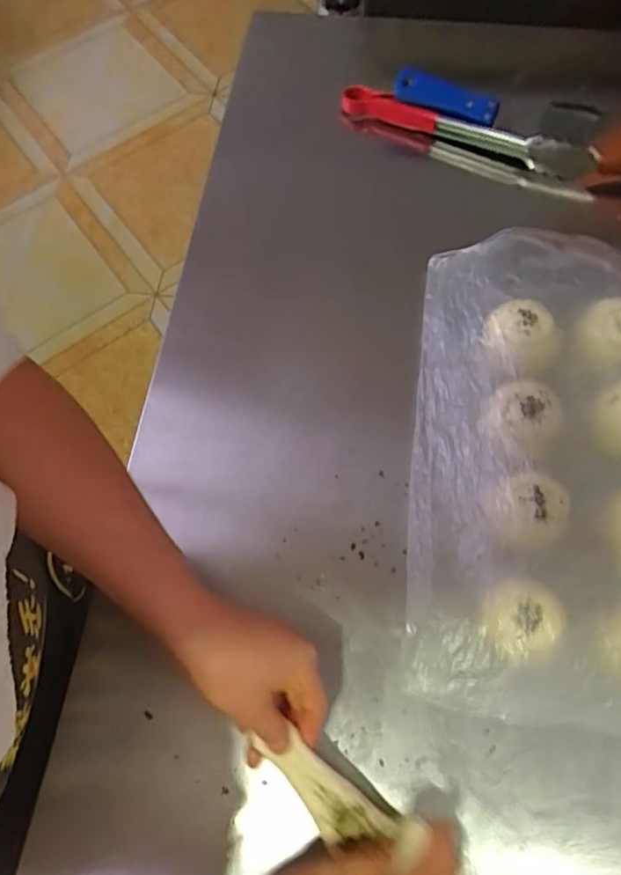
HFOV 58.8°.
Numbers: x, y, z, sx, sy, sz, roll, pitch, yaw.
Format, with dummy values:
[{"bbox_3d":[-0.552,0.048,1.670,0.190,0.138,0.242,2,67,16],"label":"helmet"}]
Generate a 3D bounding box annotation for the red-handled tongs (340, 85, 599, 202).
[{"bbox_3d":[0.184,-0.348,0.653,0.301,0.073,0.038,19,70,9],"label":"red-handled tongs"}]

